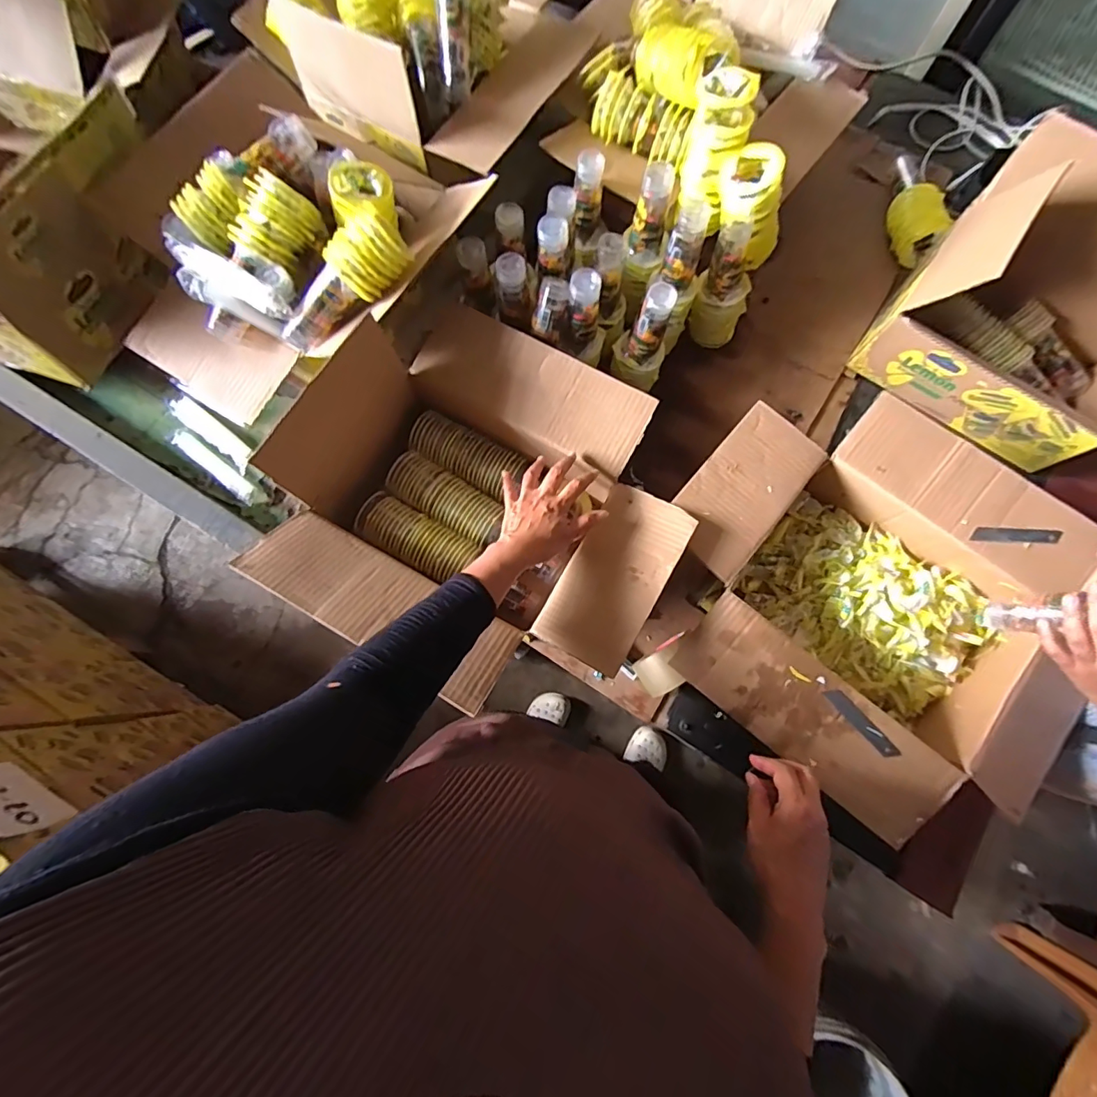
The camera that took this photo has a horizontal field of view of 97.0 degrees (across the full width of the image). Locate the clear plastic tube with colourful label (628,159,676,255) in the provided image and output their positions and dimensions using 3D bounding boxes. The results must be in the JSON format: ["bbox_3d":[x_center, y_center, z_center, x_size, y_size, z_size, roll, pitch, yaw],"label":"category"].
[{"bbox_3d":[0.146,-0.478,0.688,0.045,0.106,0.043,12,76,3],"label":"clear plastic tube with colourful label"}]

